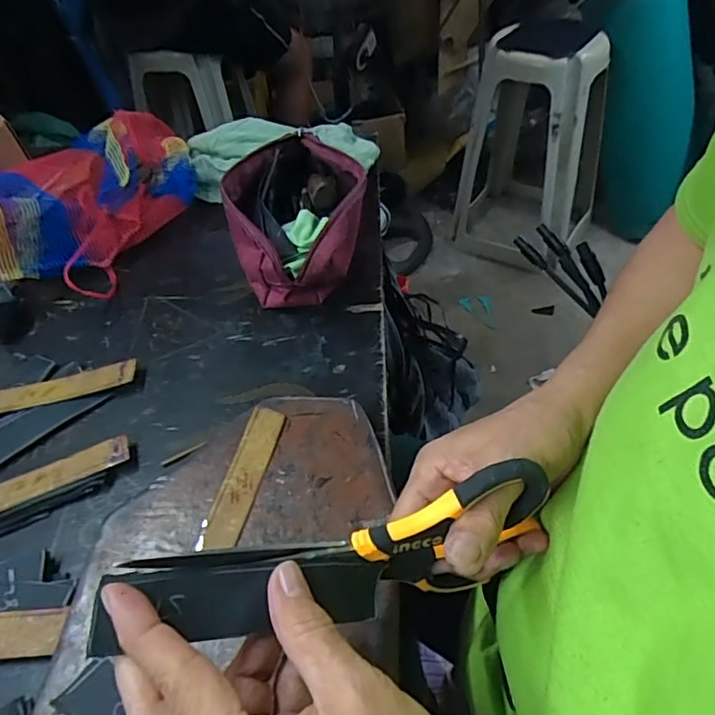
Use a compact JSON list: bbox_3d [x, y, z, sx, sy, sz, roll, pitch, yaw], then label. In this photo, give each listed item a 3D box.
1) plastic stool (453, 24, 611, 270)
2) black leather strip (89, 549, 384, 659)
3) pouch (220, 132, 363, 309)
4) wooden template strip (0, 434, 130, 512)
[{"bbox_3d":[0.492,-0.600,1.610,0.375,0.592,0.398,15,50,17],"label":"plastic stool"},{"bbox_3d":[-0.045,0.099,0.235,0.115,0.008,0.028,2,59,-22],"label":"black leather strip"},{"bbox_3d":[-0.054,-0.132,0.528,0.125,0.071,0.186,-12,46,-6],"label":"pouch"},{"bbox_3d":[-0.214,0.082,0.375,0.123,0.006,0.024,-22,54,-17],"label":"wooden template strip"}]

